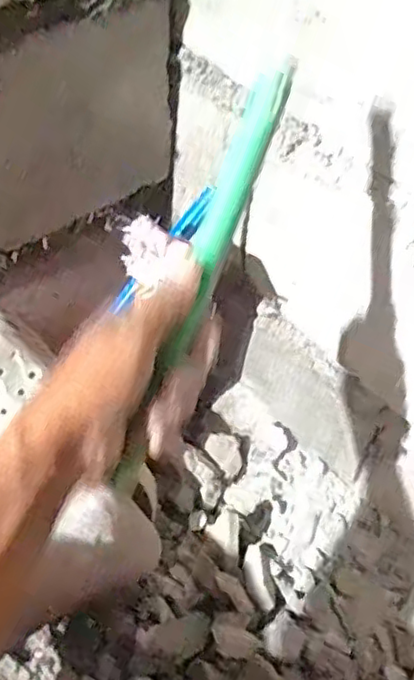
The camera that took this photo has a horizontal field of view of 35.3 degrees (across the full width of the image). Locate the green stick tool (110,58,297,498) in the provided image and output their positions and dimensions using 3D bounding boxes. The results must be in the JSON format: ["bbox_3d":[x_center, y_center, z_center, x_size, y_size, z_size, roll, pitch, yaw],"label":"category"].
[{"bbox_3d":[-0.005,-0.032,0.382,0.018,0.017,0.263,23,97,13],"label":"green stick tool"}]

